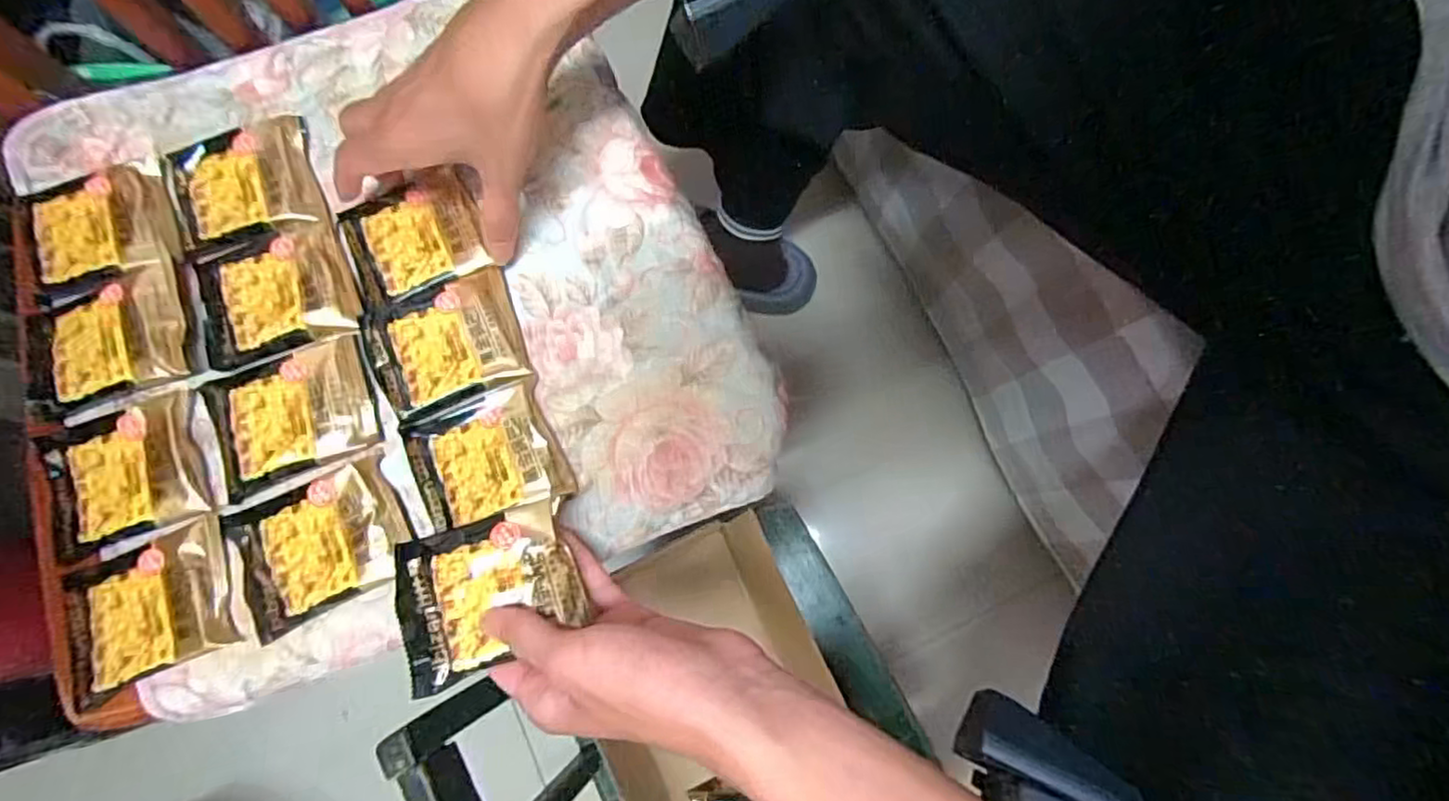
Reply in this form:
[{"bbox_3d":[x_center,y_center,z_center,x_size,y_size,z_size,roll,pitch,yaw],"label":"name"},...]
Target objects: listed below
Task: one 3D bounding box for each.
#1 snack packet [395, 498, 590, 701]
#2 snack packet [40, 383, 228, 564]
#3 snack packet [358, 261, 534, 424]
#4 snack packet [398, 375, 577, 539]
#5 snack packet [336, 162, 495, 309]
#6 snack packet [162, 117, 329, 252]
[{"bbox_3d":[-0.122,0.096,0.340,0.085,0.016,0.070,-21,76,-7],"label":"snack packet"},{"bbox_3d":[-0.347,0.041,0.389,0.089,0.016,0.076,-20,79,-5],"label":"snack packet"},{"bbox_3d":[-0.171,-0.036,0.403,0.089,0.012,0.074,-22,79,-5],"label":"snack packet"},{"bbox_3d":[-0.140,0.033,0.386,0.083,0.013,0.081,-23,80,-6],"label":"snack packet"},{"bbox_3d":[-0.196,-0.104,0.422,0.080,0.011,0.078,-24,77,-7],"label":"snack packet"},{"bbox_3d":[-0.309,-0.139,0.424,0.084,0.011,0.078,-19,79,-5],"label":"snack packet"}]

